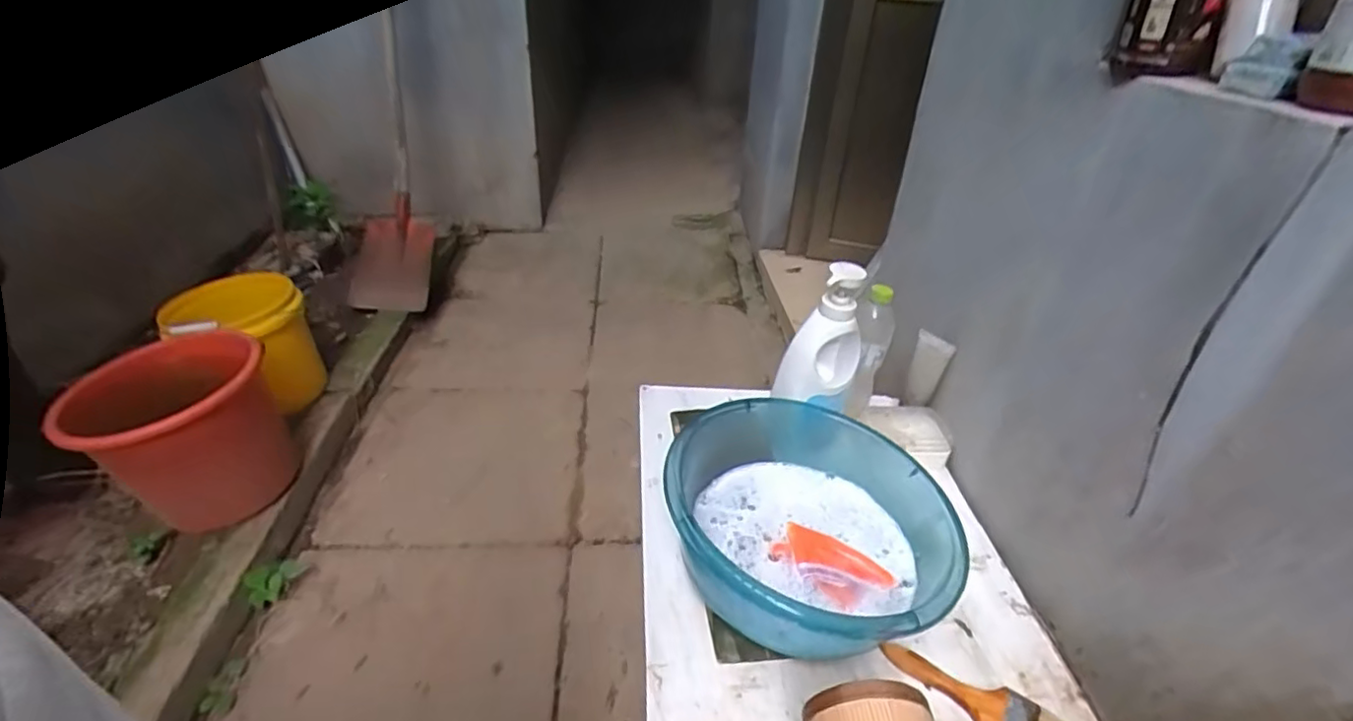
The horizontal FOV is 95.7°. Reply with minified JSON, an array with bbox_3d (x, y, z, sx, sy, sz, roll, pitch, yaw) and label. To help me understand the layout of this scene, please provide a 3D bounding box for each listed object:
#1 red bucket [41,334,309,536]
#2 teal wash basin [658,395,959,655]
[{"bbox_3d":[-0.884,0.118,1.112,0.321,0.249,0.259,30,42,34],"label":"red bucket"},{"bbox_3d":[0.146,0.170,0.704,0.303,0.145,0.344,4,34,0],"label":"teal wash basin"}]

